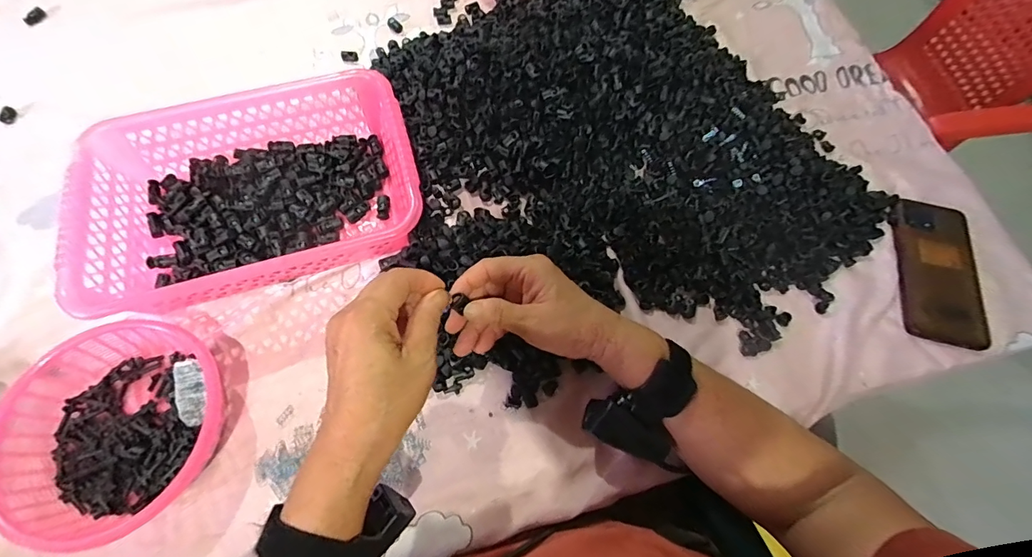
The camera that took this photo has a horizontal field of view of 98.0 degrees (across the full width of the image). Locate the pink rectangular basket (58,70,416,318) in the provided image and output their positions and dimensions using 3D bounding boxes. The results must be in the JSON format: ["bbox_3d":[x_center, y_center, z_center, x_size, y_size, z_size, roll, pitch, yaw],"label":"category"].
[{"bbox_3d":[-0.259,-0.086,0.460,0.304,0.081,0.201,-17,68,-10],"label":"pink rectangular basket"}]

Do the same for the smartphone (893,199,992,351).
[{"bbox_3d":[0.447,-0.011,0.474,0.082,0.015,0.167,15,67,4],"label":"smartphone"}]

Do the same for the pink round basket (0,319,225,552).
[{"bbox_3d":[-0.329,0.122,0.373,0.171,0.051,0.165,1,66,-2],"label":"pink round basket"}]

